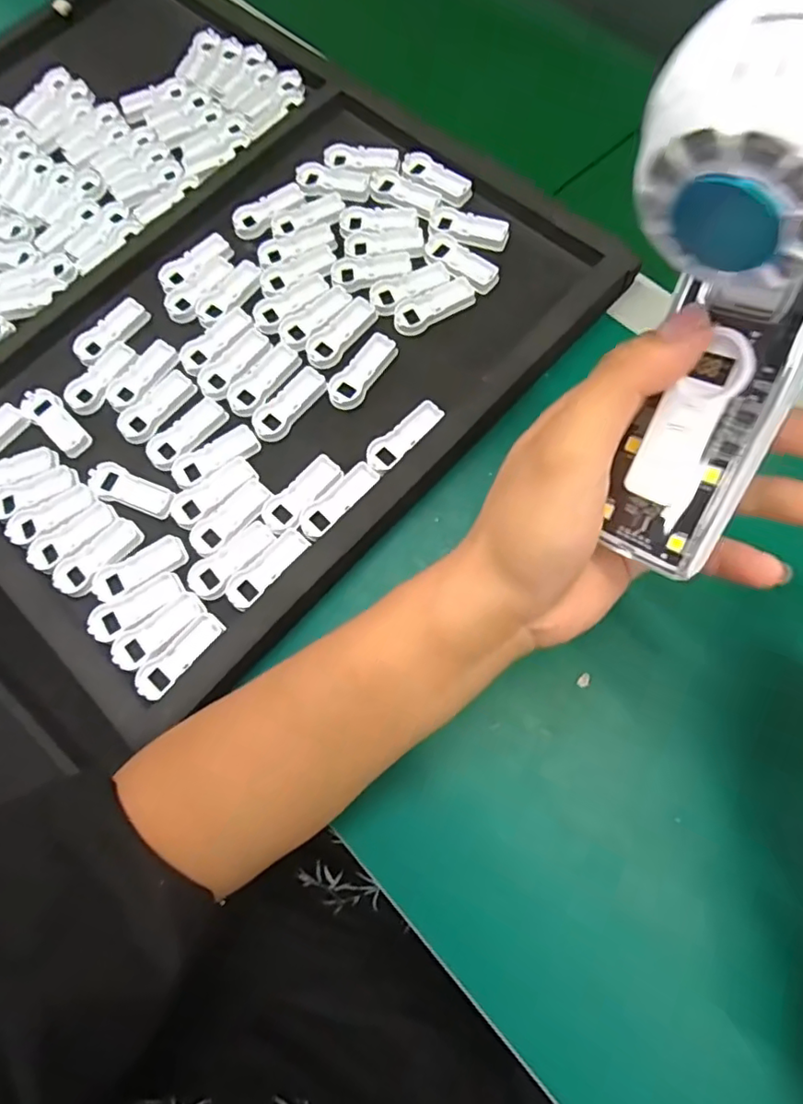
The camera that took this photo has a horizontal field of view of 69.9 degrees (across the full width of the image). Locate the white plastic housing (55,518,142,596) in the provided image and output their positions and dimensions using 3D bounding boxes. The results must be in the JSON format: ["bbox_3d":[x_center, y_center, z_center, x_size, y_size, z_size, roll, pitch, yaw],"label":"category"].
[{"bbox_3d":[-0.183,0.004,0.349,0.055,0.007,0.023,-40,74,-9],"label":"white plastic housing"}]

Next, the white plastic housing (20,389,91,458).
[{"bbox_3d":[-0.230,-0.087,0.385,0.056,0.008,0.022,40,79,15],"label":"white plastic housing"}]

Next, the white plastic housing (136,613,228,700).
[{"bbox_3d":[-0.126,0.059,0.330,0.019,0.013,0.055,42,79,15],"label":"white plastic housing"}]

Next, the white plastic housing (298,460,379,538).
[{"bbox_3d":[-0.037,-0.030,0.347,0.055,0.007,0.019,-42,74,-9],"label":"white plastic housing"}]

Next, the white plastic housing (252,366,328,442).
[{"bbox_3d":[-0.072,-0.096,0.370,0.024,0.005,0.056,41,79,15],"label":"white plastic housing"}]

